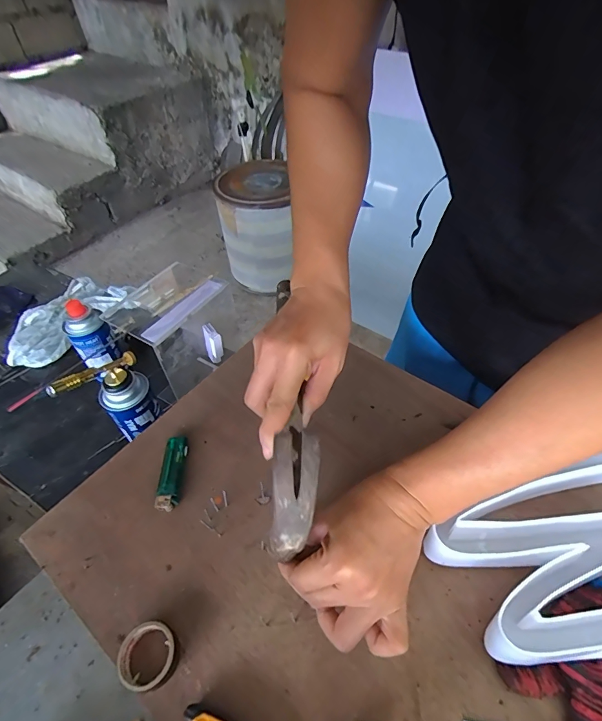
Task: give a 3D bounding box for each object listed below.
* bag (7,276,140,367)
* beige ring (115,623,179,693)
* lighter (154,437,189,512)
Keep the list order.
[{"bbox_3d":[-0.509,-0.099,0.846,0.134,0.052,0.287,32,55,26],"label":"bag"},{"bbox_3d":[-0.123,0.238,0.310,0.043,0.020,0.044,-1,51,1],"label":"beige ring"},{"bbox_3d":[-0.141,0.121,0.419,0.024,0.011,0.083,-2,51,0],"label":"lighter"}]

